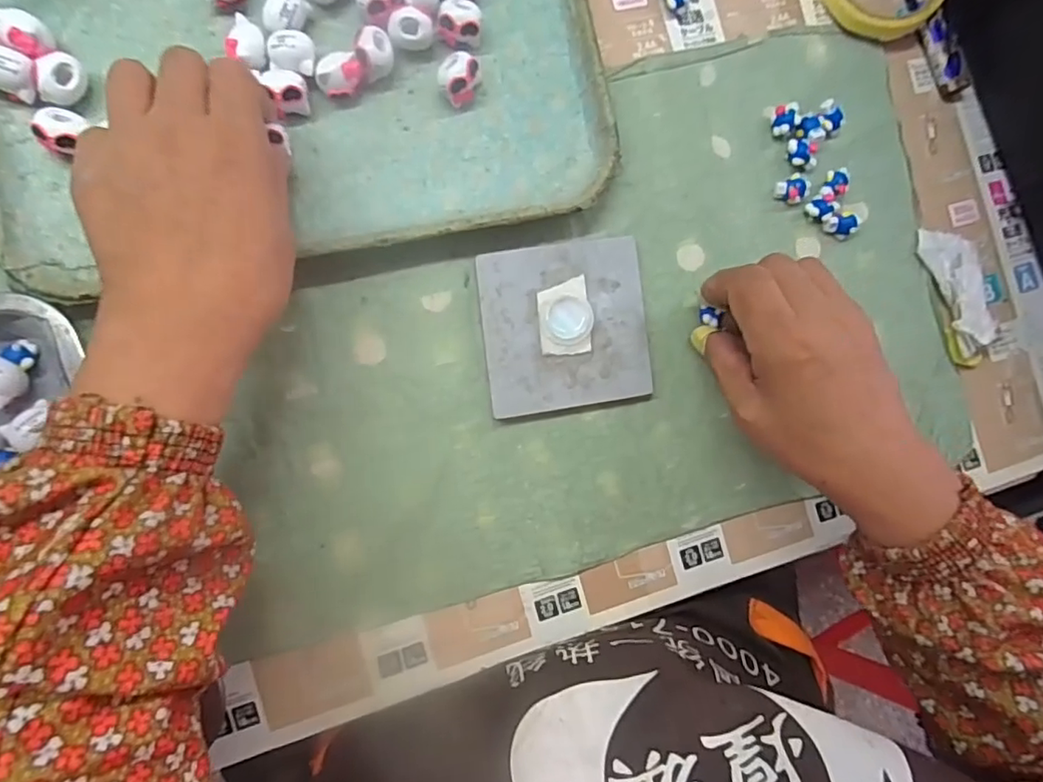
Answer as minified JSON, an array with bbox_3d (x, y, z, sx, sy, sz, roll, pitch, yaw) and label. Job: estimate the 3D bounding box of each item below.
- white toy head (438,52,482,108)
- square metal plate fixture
[{"bbox_3d":[-0.037,-0.181,0.333,0.021,0.022,0.024,24,85,-7],"label":"white toy head"},{"bbox_3d":[0.026,-0.039,0.345,0.098,0.015,0.097,-8,90,-9],"label":"square metal plate fixture"}]

